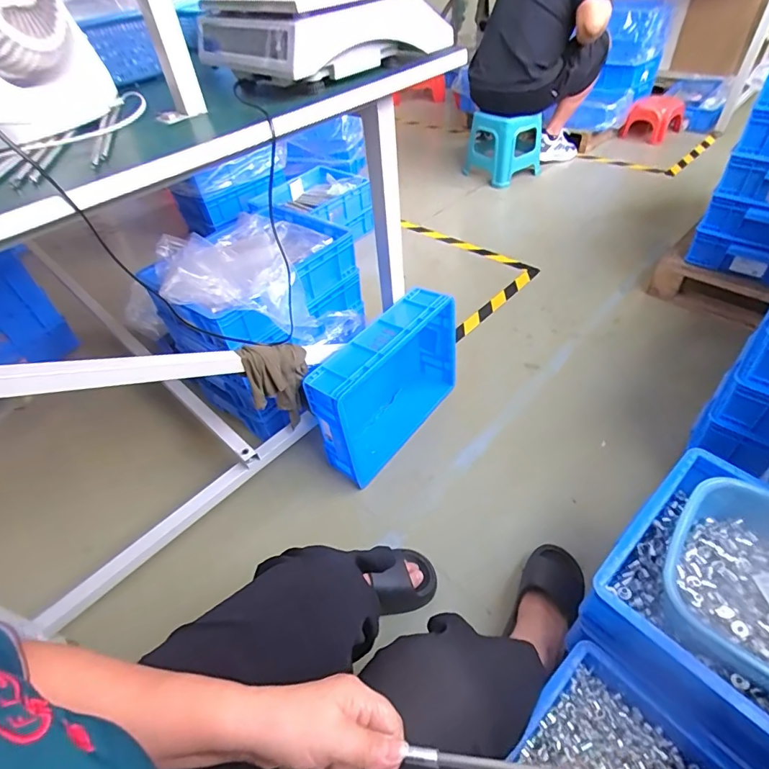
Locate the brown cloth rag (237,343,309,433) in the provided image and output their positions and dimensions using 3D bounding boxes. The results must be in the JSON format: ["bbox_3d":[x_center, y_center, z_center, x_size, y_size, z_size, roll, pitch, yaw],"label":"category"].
[{"bbox_3d":[-0.208,0.003,0.918,0.131,0.225,0.041,-30,50,-22],"label":"brown cloth rag"}]

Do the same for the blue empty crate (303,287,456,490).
[{"bbox_3d":[0.011,-0.004,1.076,0.134,0.307,0.413,25,53,27],"label":"blue empty crate"}]

